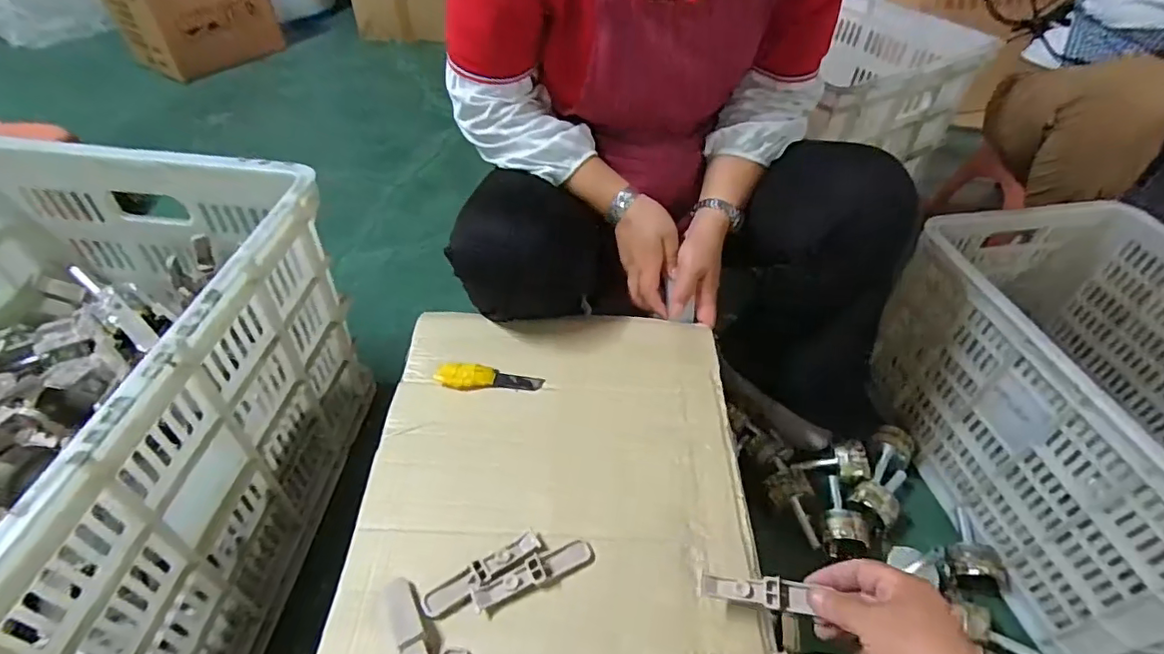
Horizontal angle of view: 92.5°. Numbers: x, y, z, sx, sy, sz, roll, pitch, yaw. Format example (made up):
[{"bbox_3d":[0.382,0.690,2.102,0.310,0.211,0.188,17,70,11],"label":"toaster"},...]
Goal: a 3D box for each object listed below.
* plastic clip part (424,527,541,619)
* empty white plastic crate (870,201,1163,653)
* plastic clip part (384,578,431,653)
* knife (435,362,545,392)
[{"bbox_3d":[-0.080,0.197,0.451,0.099,0.009,0.019,-26,53,-24],"label":"plastic clip part"},{"bbox_3d":[0.690,0.099,0.754,0.345,0.283,0.539,-6,47,-8],"label":"empty white plastic crate"},{"bbox_3d":[-0.123,0.230,0.407,0.021,0.017,0.094,-21,51,-21],"label":"plastic clip part"},{"bbox_3d":[-0.098,0.053,0.591,0.108,0.022,0.029,-3,47,-5],"label":"knife"}]

